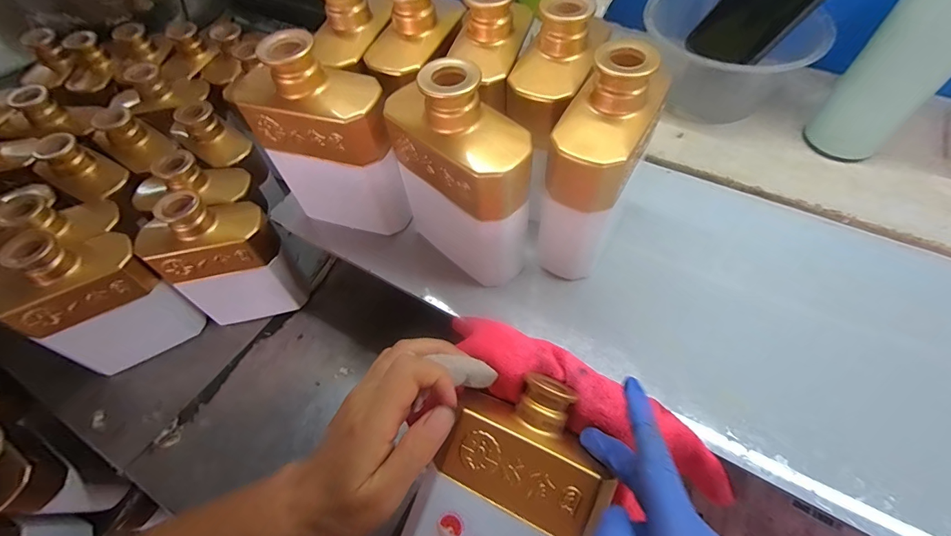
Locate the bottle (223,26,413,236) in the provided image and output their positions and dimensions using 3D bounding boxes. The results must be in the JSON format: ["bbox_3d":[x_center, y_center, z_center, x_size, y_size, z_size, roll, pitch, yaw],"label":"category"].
[{"bbox_3d":[-0.114,-0.099,0.336,0.113,0.156,0.048,14,63,11],"label":"bottle"}]

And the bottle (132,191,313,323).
[{"bbox_3d":[-0.256,-0.004,0.425,0.114,0.155,0.070,-12,61,-3],"label":"bottle"}]

